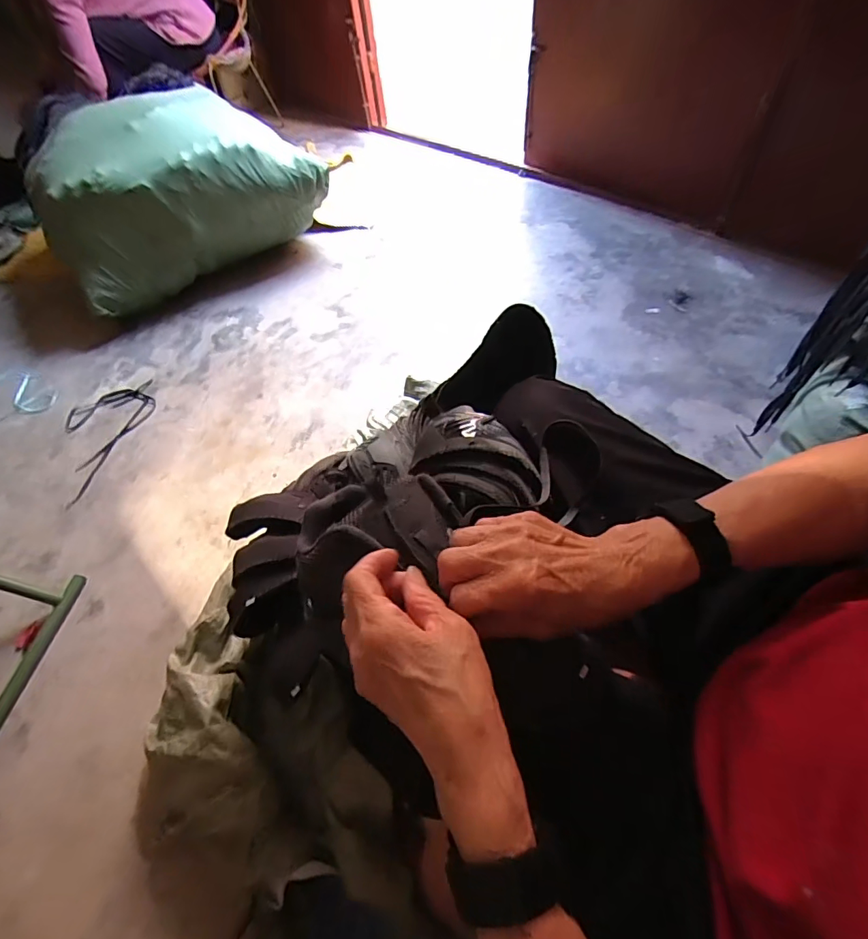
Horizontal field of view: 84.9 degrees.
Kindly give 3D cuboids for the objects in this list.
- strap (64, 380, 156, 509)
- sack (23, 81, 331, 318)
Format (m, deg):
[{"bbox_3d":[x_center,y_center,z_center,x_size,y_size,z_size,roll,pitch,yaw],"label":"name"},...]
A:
[{"bbox_3d":[-0.775,-0.088,1.137,0.211,0.023,0.300,-25,57,-12],"label":"strap"},{"bbox_3d":[-0.698,-0.777,1.334,0.728,0.369,0.348,-31,57,-16],"label":"sack"}]

